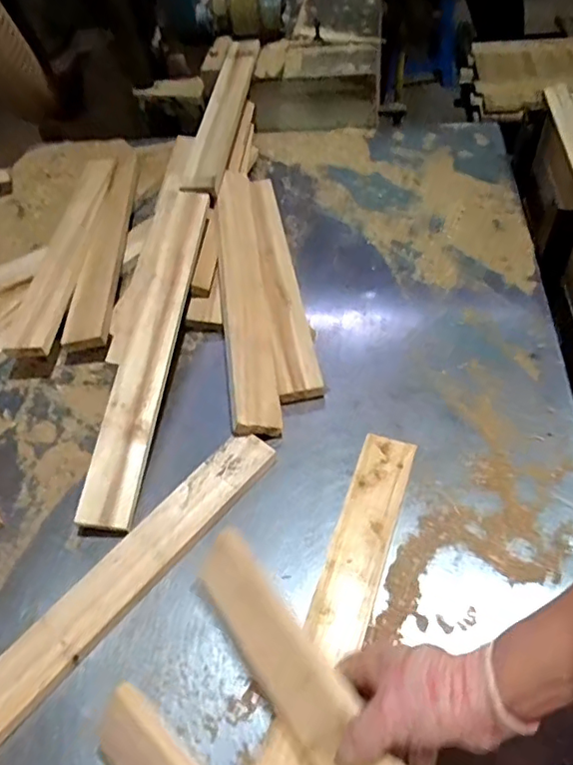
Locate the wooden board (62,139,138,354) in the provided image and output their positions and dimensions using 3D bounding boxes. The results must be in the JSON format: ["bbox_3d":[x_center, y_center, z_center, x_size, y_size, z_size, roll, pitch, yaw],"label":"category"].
[{"bbox_3d":[-0.296,-0.245,0.924,0.059,0.026,0.495,6,52,-13],"label":"wooden board"}]

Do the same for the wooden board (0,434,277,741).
[{"bbox_3d":[-0.195,0.228,0.576,0.062,0.027,0.490,32,61,28],"label":"wooden board"}]

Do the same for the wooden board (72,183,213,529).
[{"bbox_3d":[-0.177,-0.065,0.745,0.064,0.019,0.510,7,63,2],"label":"wooden board"}]

